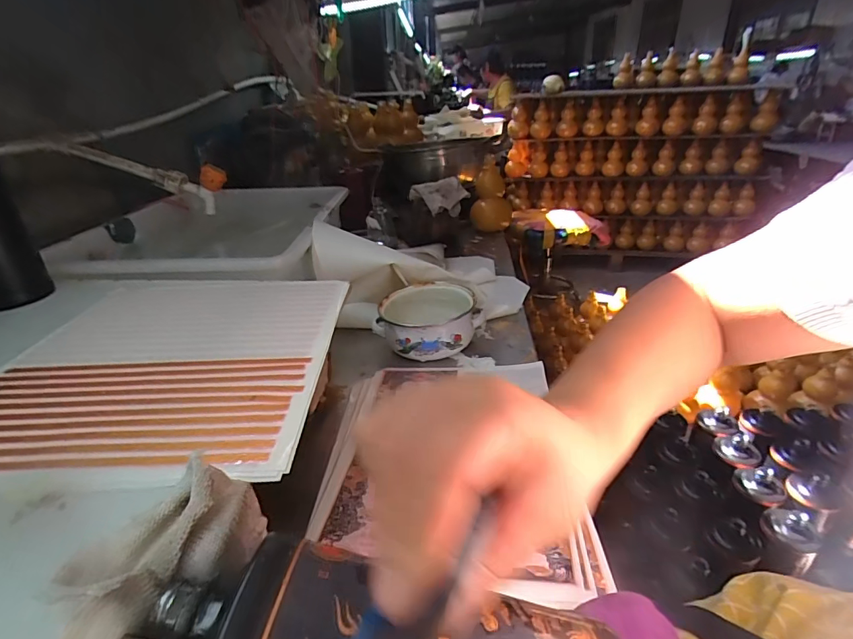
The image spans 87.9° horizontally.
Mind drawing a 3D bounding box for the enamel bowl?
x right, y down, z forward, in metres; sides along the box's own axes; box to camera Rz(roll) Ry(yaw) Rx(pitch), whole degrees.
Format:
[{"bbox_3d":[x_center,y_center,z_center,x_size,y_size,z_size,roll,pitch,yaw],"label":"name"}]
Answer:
[{"bbox_3d":[0.001,-0.002,0.638,0.133,0.060,0.131,-1,28,1],"label":"enamel bowl"}]

